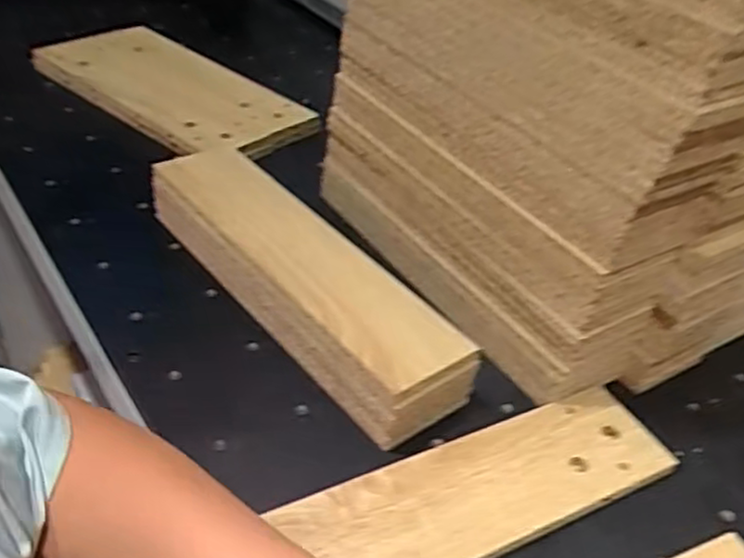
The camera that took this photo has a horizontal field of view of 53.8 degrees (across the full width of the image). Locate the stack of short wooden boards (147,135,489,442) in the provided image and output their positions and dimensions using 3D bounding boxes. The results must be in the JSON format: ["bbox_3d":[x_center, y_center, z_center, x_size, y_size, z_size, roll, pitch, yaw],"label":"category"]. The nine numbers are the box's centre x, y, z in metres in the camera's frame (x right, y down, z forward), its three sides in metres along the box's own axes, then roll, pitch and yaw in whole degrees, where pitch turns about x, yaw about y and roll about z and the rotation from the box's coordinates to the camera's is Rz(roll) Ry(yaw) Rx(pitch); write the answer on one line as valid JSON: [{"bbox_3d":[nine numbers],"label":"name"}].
[{"bbox_3d":[-0.067,-0.005,0.659,0.095,0.071,0.353,-27,50,-34],"label":"stack of short wooden boards"}]

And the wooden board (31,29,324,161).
[{"bbox_3d":[-0.247,-0.240,0.929,0.325,0.025,0.176,33,46,21],"label":"wooden board"}]

